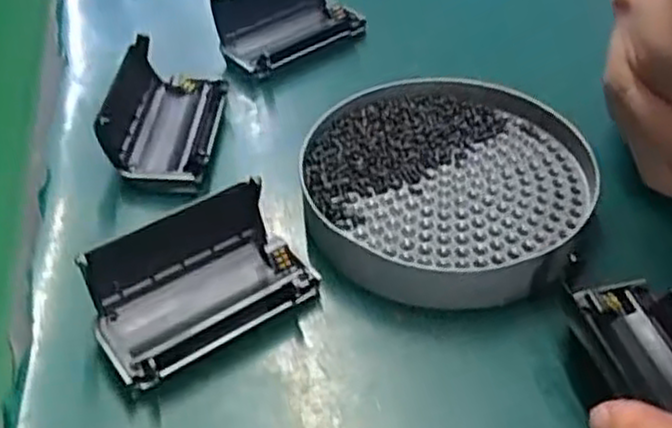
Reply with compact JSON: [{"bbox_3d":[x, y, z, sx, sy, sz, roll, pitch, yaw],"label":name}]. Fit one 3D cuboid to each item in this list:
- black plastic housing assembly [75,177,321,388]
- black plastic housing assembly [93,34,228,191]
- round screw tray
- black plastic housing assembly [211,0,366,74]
[{"bbox_3d":[-0.047,0.023,0.266,0.072,0.028,0.046,-25,48,-23],"label":"black plastic housing assembly"},{"bbox_3d":[-0.078,-0.045,0.338,0.048,0.022,0.073,0,43,1],"label":"black plastic housing assembly"},{"bbox_3d":[0.043,-0.012,0.307,0.109,0.019,0.118,-1,43,1],"label":"round screw tray"},{"bbox_3d":[-0.025,-0.103,0.399,0.074,0.025,0.046,-30,50,-27],"label":"black plastic housing assembly"}]

